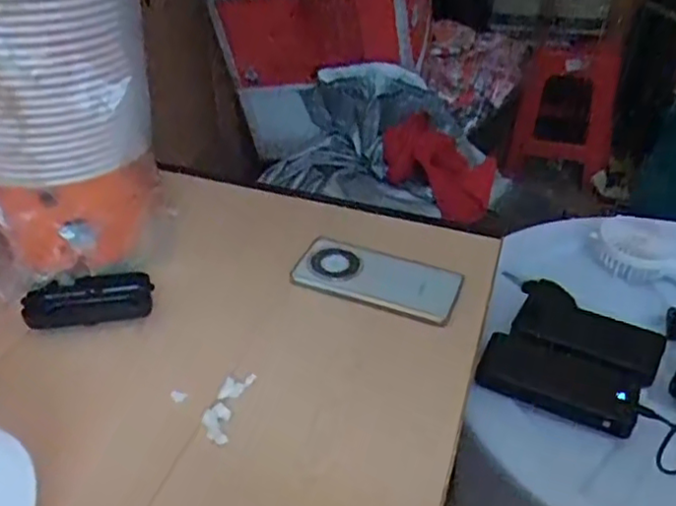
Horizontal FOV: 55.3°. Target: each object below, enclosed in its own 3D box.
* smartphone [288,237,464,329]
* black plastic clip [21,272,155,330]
[{"bbox_3d":[0.040,0.024,0.653,0.161,0.007,0.077,15,46,16],"label":"smartphone"},{"bbox_3d":[-0.233,0.046,0.609,0.110,0.041,0.037,-11,36,-15],"label":"black plastic clip"}]

